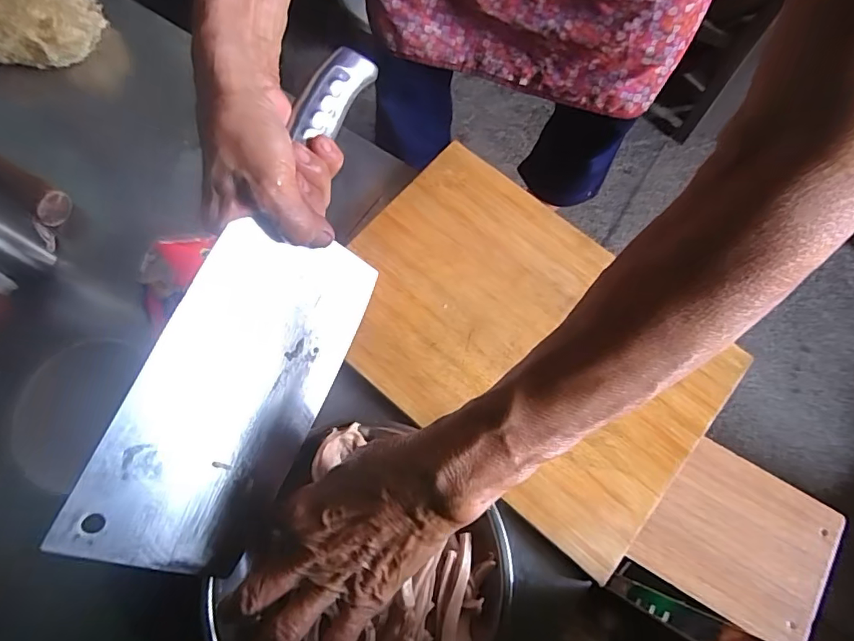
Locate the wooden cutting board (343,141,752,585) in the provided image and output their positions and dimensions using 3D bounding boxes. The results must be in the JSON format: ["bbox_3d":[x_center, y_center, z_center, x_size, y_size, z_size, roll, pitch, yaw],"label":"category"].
[{"bbox_3d":[0.078,0.011,0.416,0.325,0.013,0.225,39,75,10],"label":"wooden cutting board"}]

